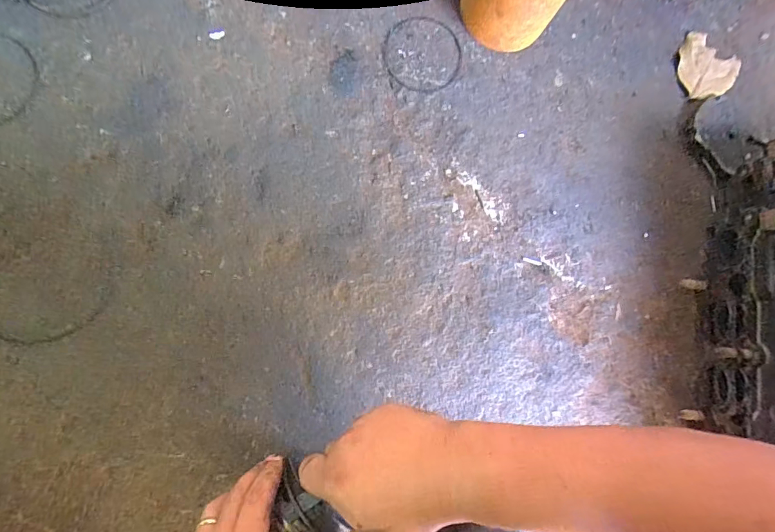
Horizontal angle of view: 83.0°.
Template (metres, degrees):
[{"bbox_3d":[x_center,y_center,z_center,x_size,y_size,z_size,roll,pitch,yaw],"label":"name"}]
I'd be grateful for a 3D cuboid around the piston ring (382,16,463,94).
[{"bbox_3d":[0.039,-0.235,0.485,0.087,0.004,0.087,1,85,-7],"label":"piston ring"}]

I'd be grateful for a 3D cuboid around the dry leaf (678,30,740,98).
[{"bbox_3d":[0.382,-0.238,0.527,0.076,0.007,0.077,1,85,-7],"label":"dry leaf"}]

